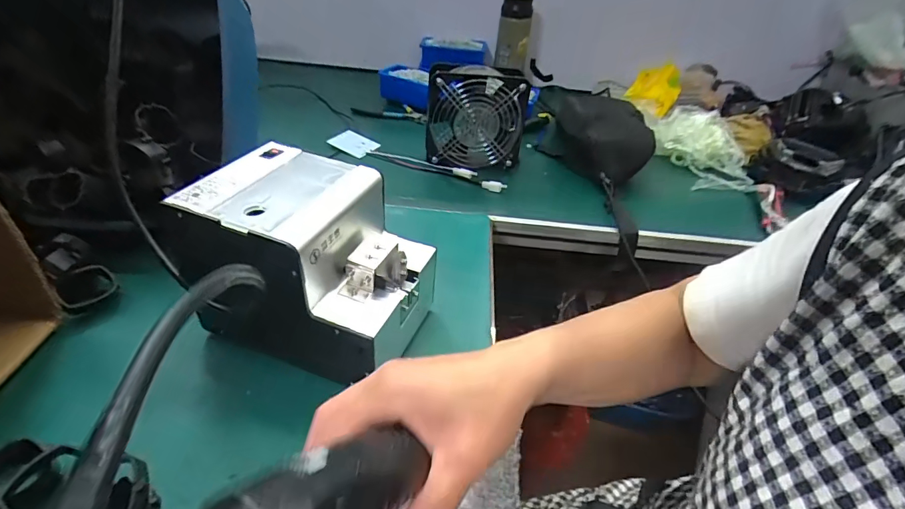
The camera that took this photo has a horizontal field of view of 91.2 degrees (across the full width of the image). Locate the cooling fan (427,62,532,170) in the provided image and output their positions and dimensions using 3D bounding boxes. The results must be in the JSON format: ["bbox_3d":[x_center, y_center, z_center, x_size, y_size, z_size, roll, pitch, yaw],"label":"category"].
[{"bbox_3d":[0.036,-0.202,0.680,0.144,0.156,0.059,1,40,-7],"label":"cooling fan"}]

